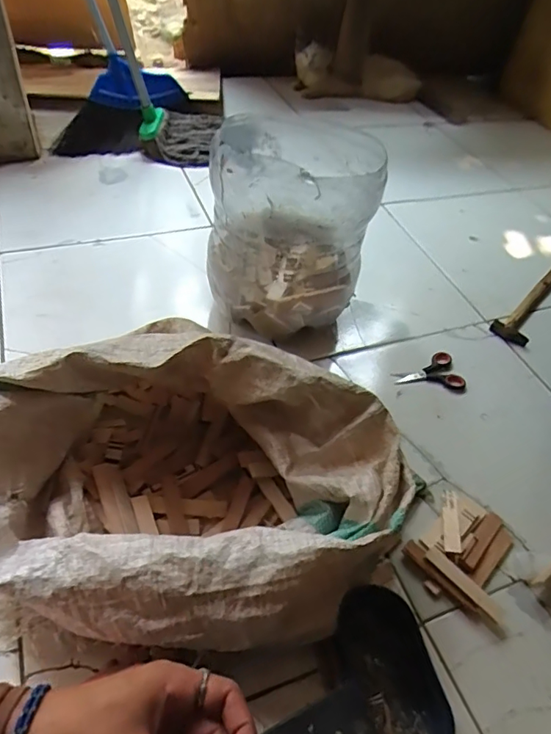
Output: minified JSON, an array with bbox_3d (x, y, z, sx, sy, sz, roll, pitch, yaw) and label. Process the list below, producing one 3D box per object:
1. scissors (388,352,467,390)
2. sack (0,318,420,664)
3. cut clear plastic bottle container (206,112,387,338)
[{"bbox_3d":[0.246,0.016,0.815,0.110,0.017,0.067,-11,51,-18],"label":"scissors"},{"bbox_3d":[-0.095,0.126,0.532,0.429,0.172,0.298,17,48,7],"label":"sack"},{"bbox_3d":[0.024,-0.227,0.787,0.230,0.268,0.253,10,48,1],"label":"cut clear plastic bottle container"}]

